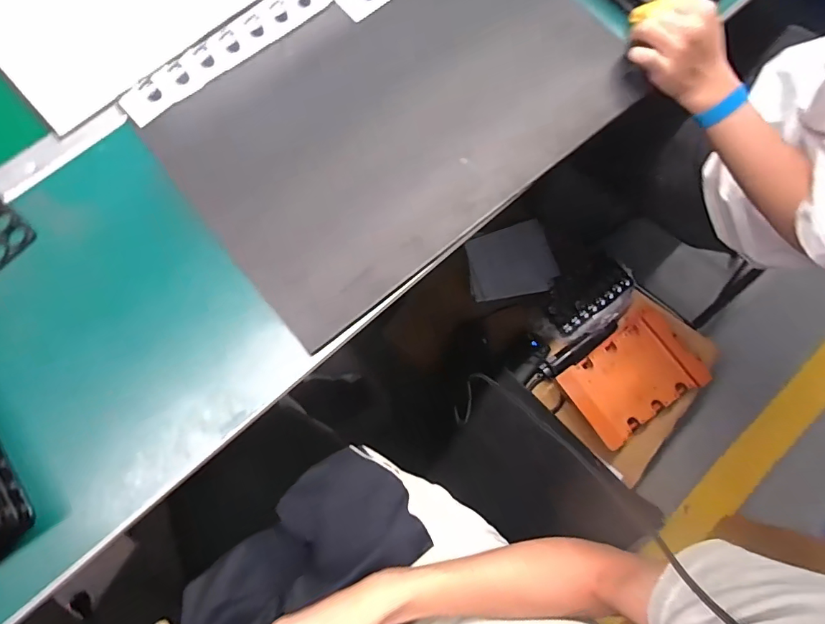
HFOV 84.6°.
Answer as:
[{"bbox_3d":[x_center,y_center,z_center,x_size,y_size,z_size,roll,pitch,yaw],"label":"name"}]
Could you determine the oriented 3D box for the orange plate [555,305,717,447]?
[{"bbox_3d":[0.445,0.124,0.915,0.271,0.045,0.182,-35,79,-8],"label":"orange plate"}]

